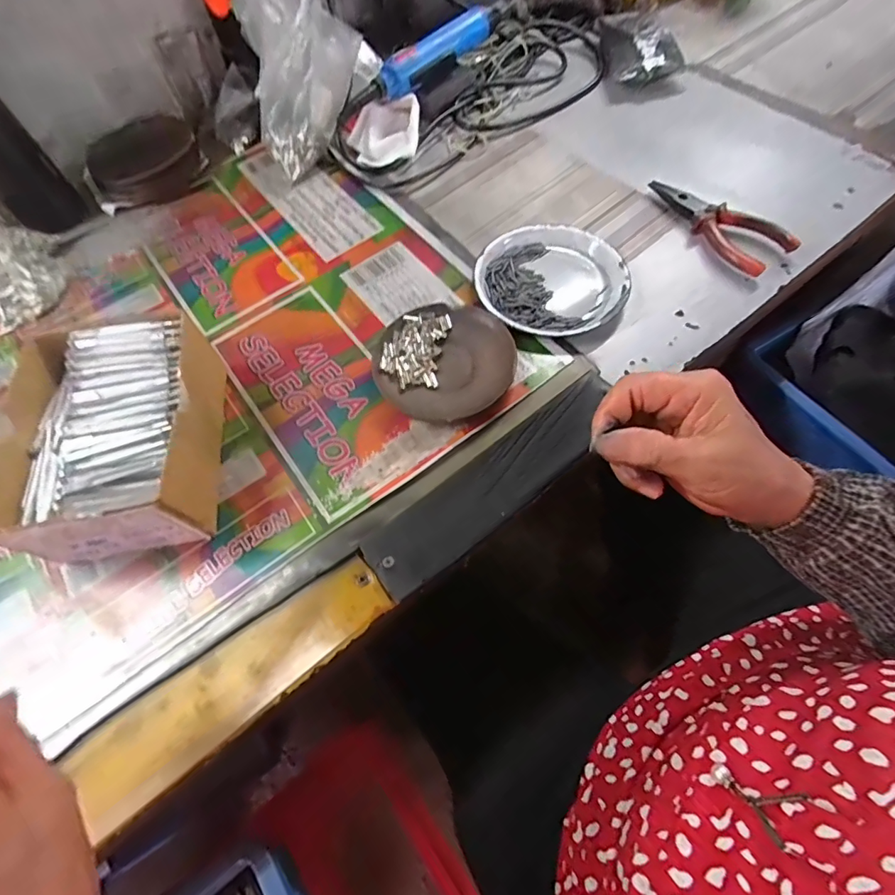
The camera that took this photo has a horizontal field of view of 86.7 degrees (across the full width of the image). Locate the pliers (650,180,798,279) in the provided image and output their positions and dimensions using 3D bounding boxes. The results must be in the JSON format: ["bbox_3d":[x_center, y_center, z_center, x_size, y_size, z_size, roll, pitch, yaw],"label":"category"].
[{"bbox_3d":[0.257,-0.219,0.450,0.051,0.019,0.140,-27,65,-10],"label":"pliers"}]

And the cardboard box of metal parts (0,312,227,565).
[{"bbox_3d":[-0.239,-0.006,0.348,0.122,0.069,0.157,-10,63,-1],"label":"cardboard box of metal parts"}]

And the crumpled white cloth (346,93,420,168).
[{"bbox_3d":[-0.070,-0.354,0.529,0.080,0.034,0.070,-9,63,-1],"label":"crumpled white cloth"}]

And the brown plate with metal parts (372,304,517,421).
[{"bbox_3d":[-0.001,-0.072,0.393,0.109,0.017,0.107,-1,63,3],"label":"brown plate with metal parts"}]

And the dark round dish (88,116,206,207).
[{"bbox_3d":[-0.338,-0.322,0.535,0.112,0.036,0.111,-1,63,3],"label":"dark round dish"}]

